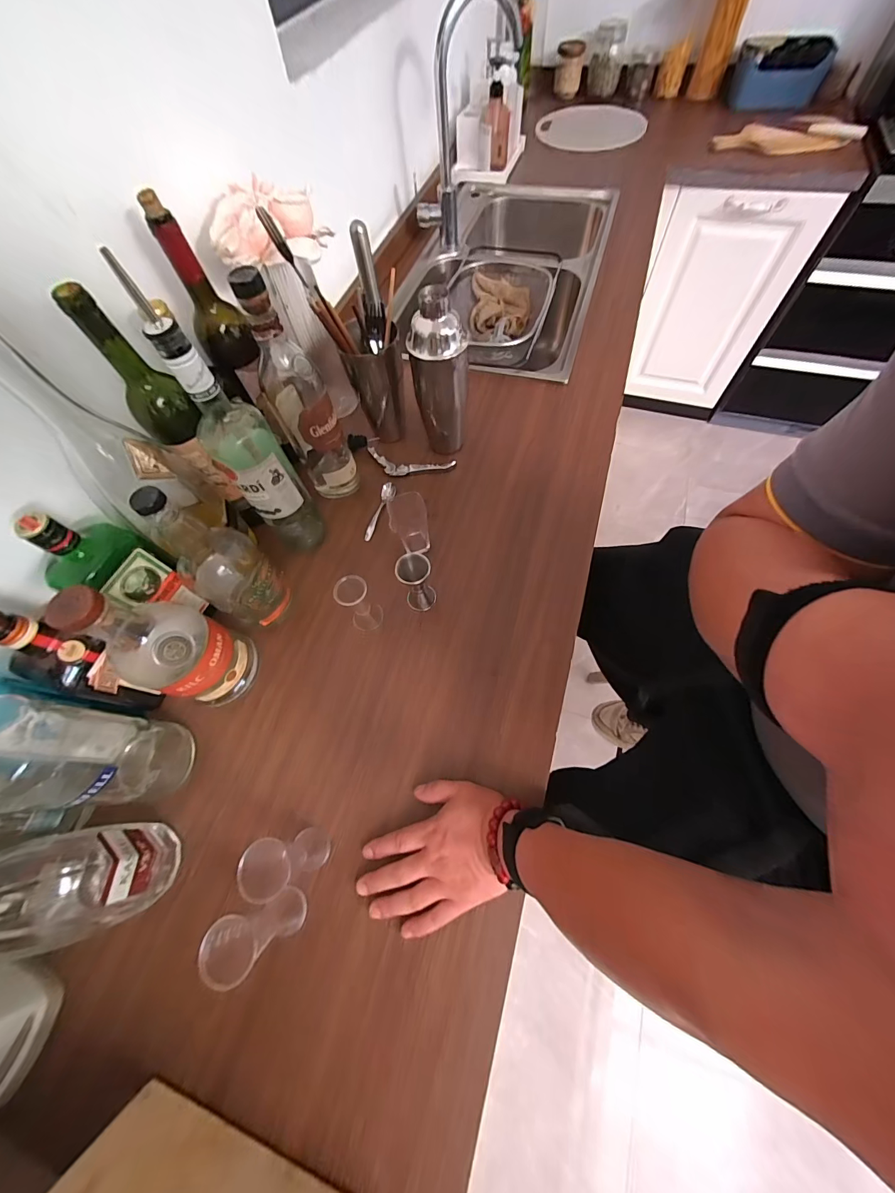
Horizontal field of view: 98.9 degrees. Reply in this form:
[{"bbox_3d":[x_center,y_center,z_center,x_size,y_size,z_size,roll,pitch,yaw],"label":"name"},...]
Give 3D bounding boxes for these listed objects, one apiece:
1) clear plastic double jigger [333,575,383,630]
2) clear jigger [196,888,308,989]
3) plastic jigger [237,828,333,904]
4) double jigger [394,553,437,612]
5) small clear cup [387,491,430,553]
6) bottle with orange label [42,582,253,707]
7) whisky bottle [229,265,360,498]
[{"bbox_3d":[-0.114,0.010,0.498,0.041,0.086,0.039,-1,65,2],"label":"clear plastic double jigger"},{"bbox_3d":[-0.174,0.304,0.349,0.044,0.099,0.043,-1,65,2],"label":"clear jigger"},{"bbox_3d":[-0.155,0.255,0.371,0.041,0.110,0.043,-28,67,-10],"label":"plastic jigger"},{"bbox_3d":[-0.040,-0.017,0.504,0.042,0.092,0.039,-11,65,-2],"label":"double jigger"},{"bbox_3d":[-0.051,-0.099,0.539,0.049,0.089,0.046,-1,65,2],"label":"small clear cup"},{"bbox_3d":[-0.311,0.051,0.419,0.107,0.214,0.093,12,66,8],"label":"bottle with orange label"},{"bbox_3d":[-0.193,-0.258,0.508,0.074,0.289,0.079,-22,66,-7],"label":"whisky bottle"}]

